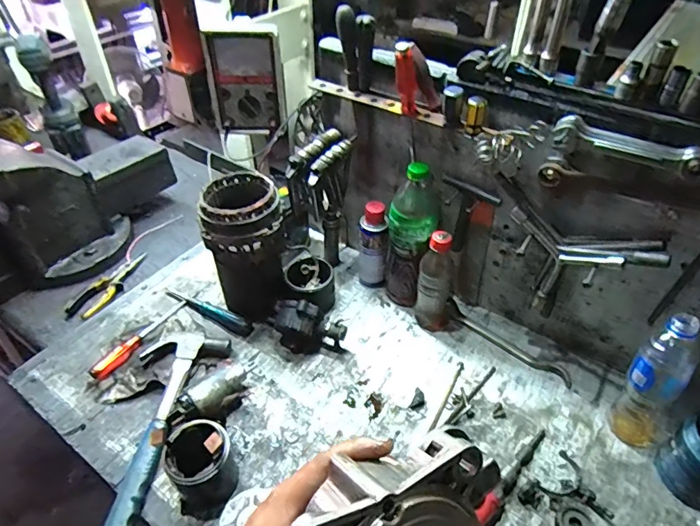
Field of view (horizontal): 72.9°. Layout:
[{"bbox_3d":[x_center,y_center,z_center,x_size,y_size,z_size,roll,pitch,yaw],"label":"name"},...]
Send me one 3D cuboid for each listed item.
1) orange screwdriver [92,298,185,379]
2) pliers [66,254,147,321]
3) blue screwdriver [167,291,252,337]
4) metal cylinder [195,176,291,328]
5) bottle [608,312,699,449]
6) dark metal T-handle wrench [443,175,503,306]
[{"bbox_3d":[-0.343,0.121,0.790,0.034,0.019,0.190,20,47,22],"label":"orange screwdriver"},{"bbox_3d":[-0.468,0.043,0.932,0.058,0.024,0.195,13,45,15],"label":"pliers"},{"bbox_3d":[-0.254,0.079,0.847,0.191,0.020,0.026,22,48,24],"label":"blue screwdriver"},{"bbox_3d":[-0.168,-0.021,0.800,0.126,0.233,0.124,-10,44,-12],"label":"metal cylinder"},{"bbox_3d":[0.404,0.155,0.621,0.062,0.213,0.073,-27,49,-25],"label":"bottle"},{"bbox_3d":[0.190,-0.027,0.789,0.081,0.245,0.026,24,49,25],"label":"dark metal T-handle wrench"}]

